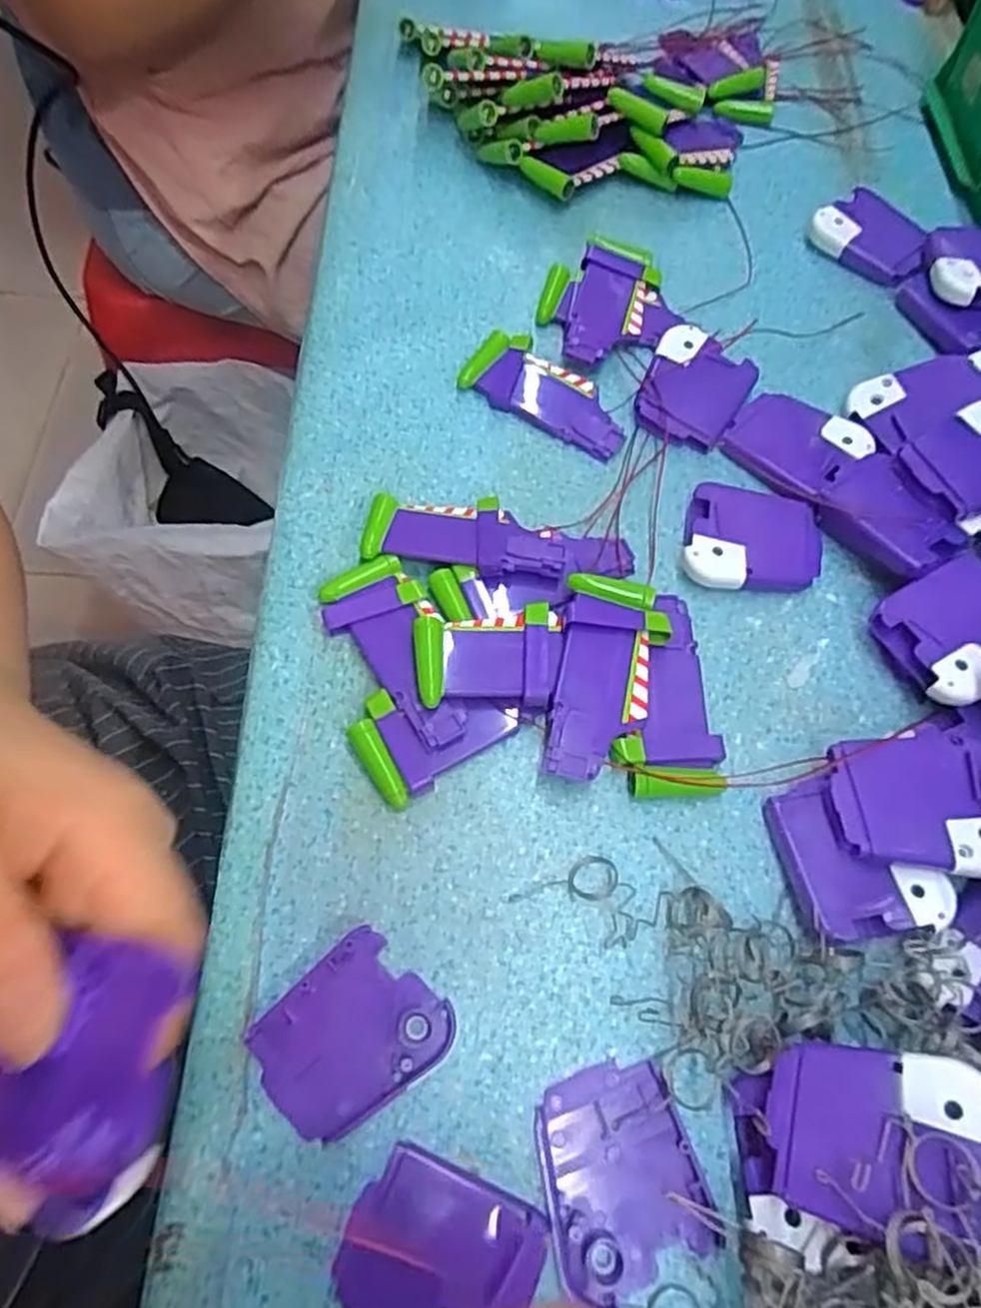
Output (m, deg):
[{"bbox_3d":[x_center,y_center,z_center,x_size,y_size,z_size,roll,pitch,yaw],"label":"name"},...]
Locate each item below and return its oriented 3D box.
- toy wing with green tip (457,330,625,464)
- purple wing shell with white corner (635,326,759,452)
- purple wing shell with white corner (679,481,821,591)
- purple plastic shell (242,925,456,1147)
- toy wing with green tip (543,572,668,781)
[{"bbox_3d":[0.030,-0.133,0.380,0.091,0.009,0.042,36,69,13],"label":"toy wing with green tip"},{"bbox_3d":[0.104,-0.135,0.378,0.050,0.015,0.058,27,67,9],"label":"purple wing shell with white corner"},{"bbox_3d":[0.120,-0.053,0.341,0.063,0.016,0.050,7,65,1],"label":"purple wing shell with white corner"},{"bbox_3d":[-0.050,0.134,0.260,0.060,0.006,0.051,-38,72,-18],"label":"purple plastic shell"},{"bbox_3d":[0.048,0.012,0.309,0.042,0.020,0.087,9,65,2],"label":"toy wing with green tip"}]

